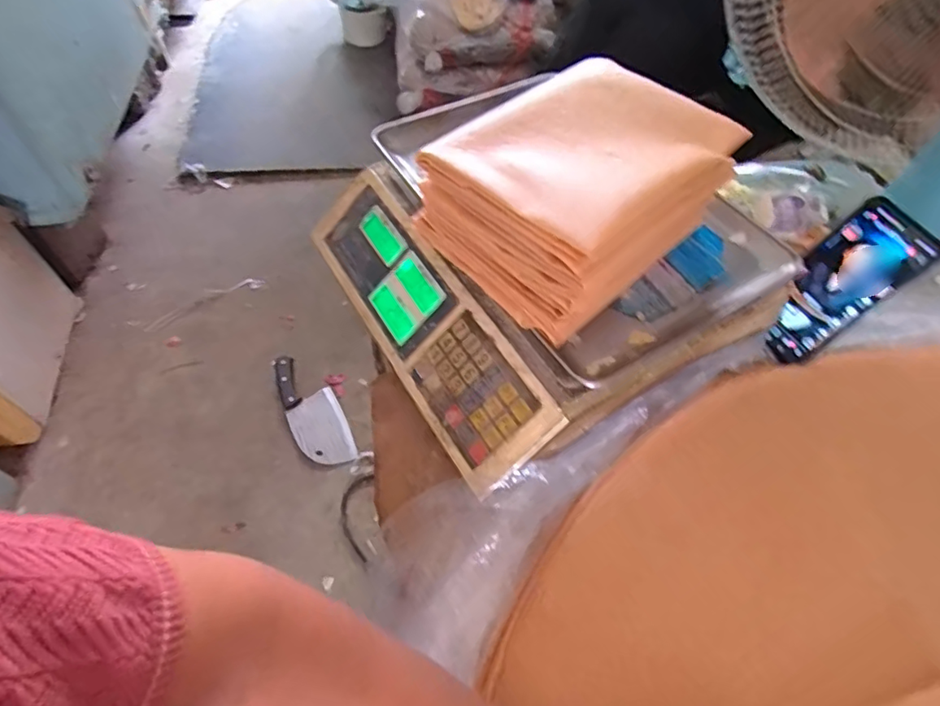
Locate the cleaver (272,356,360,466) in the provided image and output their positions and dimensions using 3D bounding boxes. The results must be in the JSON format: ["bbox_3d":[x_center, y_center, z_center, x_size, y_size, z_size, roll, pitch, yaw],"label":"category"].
[{"bbox_3d":[-0.288,0.100,0.992,0.091,0.019,0.238,-23,60,-16],"label":"cleaver"}]

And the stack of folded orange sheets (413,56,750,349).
[{"bbox_3d":[0.082,-0.129,0.422,0.200,0.079,0.150,-38,65,-24],"label":"stack of folded orange sheets"}]

